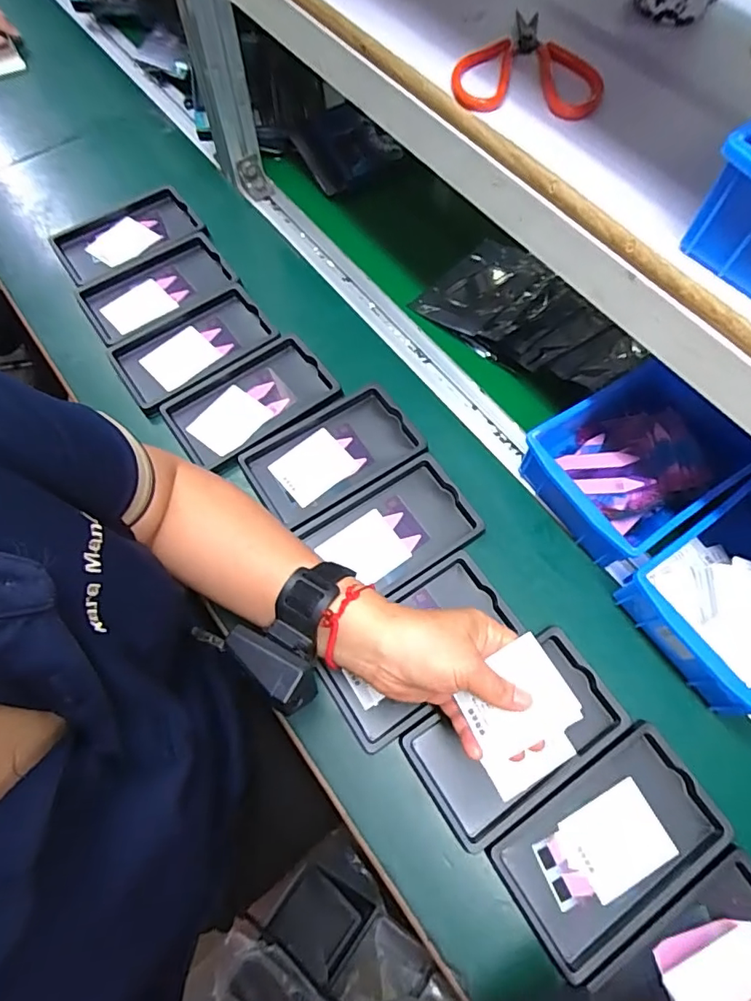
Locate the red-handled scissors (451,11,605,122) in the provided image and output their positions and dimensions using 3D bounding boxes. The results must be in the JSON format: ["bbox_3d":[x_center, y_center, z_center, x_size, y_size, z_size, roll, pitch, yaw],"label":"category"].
[{"bbox_3d":[0.114,-0.324,0.388,0.103,0.017,0.131,10,67,4],"label":"red-handled scissors"}]

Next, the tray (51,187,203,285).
[{"bbox_3d":[-0.298,-0.321,0.629,0.159,0.018,0.101,-34,71,-16],"label":"tray"}]

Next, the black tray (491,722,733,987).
[{"bbox_3d":[0.173,0.252,0.384,0.156,0.020,0.093,-30,70,-14],"label":"black tray"}]

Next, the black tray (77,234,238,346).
[{"bbox_3d":[-0.246,-0.241,0.591,0.160,0.012,0.102,-32,70,-15],"label":"black tray"}]

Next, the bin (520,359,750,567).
[{"bbox_3d":[0.235,-0.036,0.477,0.174,0.068,0.130,-29,70,-14],"label":"bin"}]

